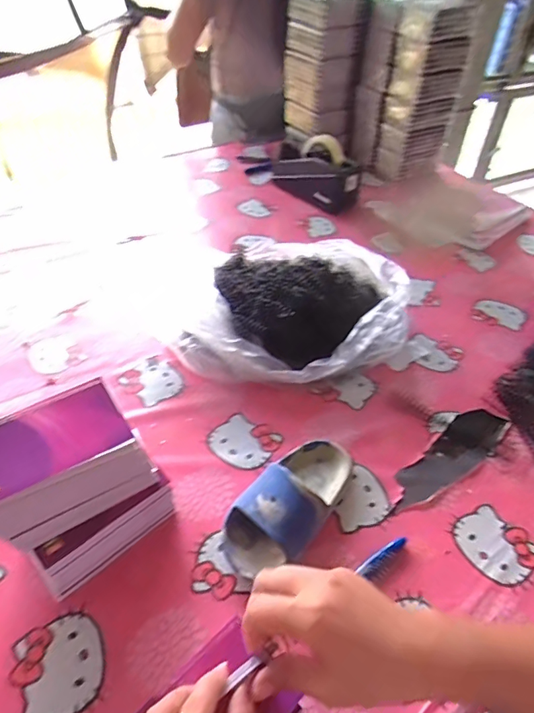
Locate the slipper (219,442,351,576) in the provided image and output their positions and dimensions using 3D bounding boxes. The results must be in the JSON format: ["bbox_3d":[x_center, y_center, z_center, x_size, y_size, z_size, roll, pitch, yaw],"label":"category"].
[{"bbox_3d":[0.028,0.145,0.497,0.079,0.060,0.172,29,49,25],"label":"slipper"}]

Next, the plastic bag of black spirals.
[{"bbox_3d":[0.045,-0.076,0.700,0.308,0.100,0.287,15,45,12],"label":"plastic bag of black spirals"}]

